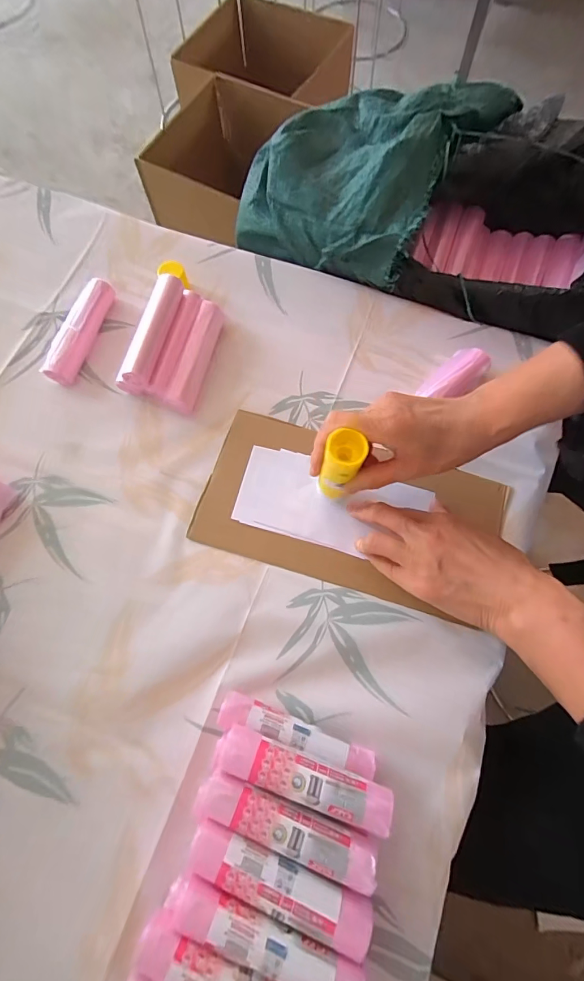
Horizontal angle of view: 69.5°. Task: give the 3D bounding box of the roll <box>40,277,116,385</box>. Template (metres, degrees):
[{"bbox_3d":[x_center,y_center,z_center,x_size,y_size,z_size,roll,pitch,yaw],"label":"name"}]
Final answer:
[{"bbox_3d":[-0.224,-0.170,0.449,0.030,0.026,0.120,16,71,5],"label":"roll"}]

